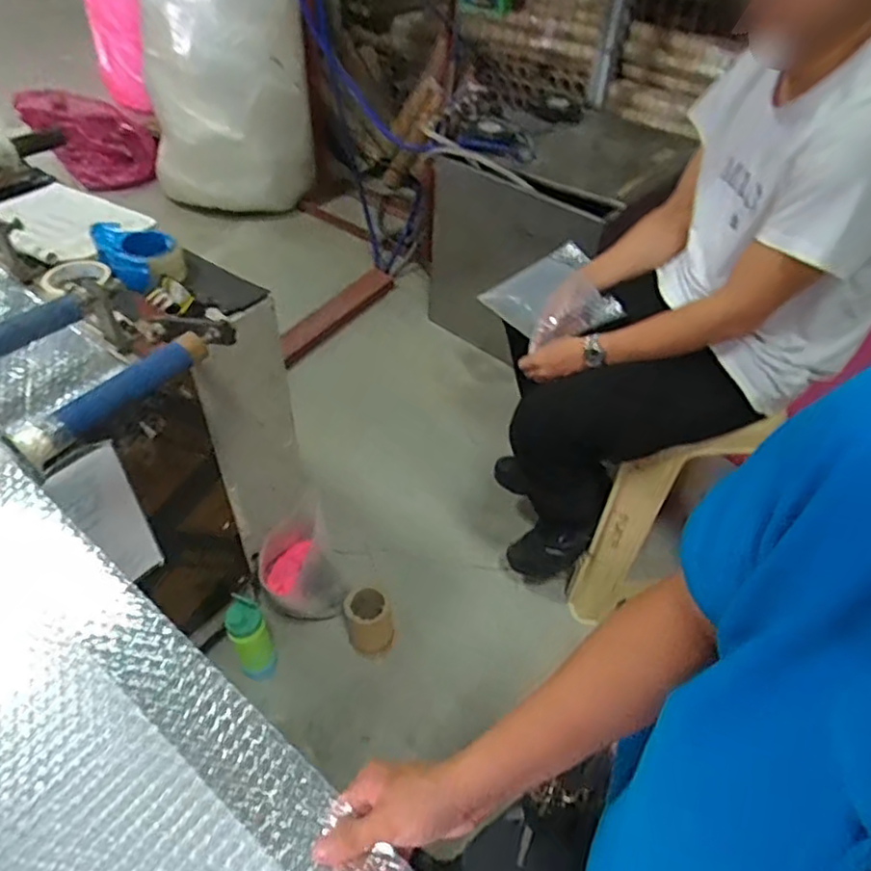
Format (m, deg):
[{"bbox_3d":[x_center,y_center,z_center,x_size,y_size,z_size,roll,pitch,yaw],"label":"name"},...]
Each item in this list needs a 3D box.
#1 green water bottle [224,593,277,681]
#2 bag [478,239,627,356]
[{"bbox_3d":[-0.374,0.413,1.285,0.077,0.232,0.079,2,45,-2],"label":"green water bottle"},{"bbox_3d":[0.245,-0.275,1.251,0.232,0.095,0.220,-25,60,-11],"label":"bag"}]

